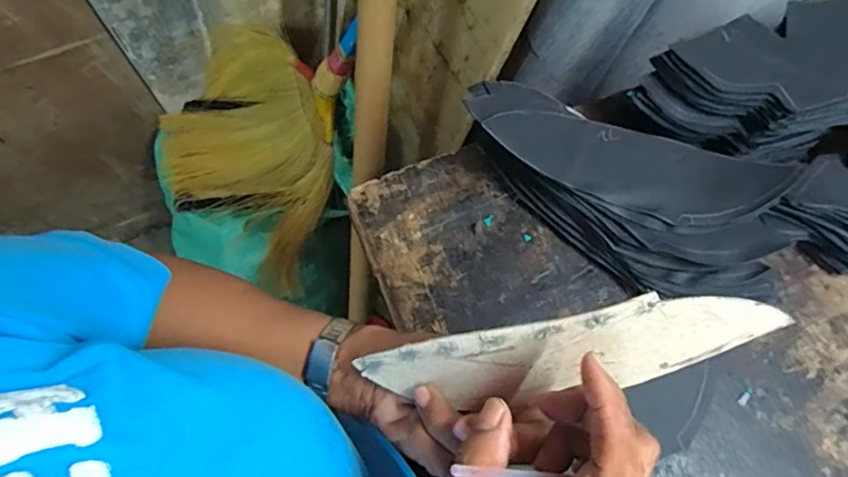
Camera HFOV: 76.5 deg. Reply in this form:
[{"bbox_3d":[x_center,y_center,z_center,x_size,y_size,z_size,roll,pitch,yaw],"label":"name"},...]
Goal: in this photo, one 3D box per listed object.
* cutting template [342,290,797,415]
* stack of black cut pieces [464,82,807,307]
[{"bbox_3d":[0.068,0.055,0.265,0.194,0.060,0.017,-15,38,10],"label":"cutting template"},{"bbox_3d":[0.147,-0.036,0.426,0.258,0.079,0.098,33,70,14],"label":"stack of black cut pieces"}]

